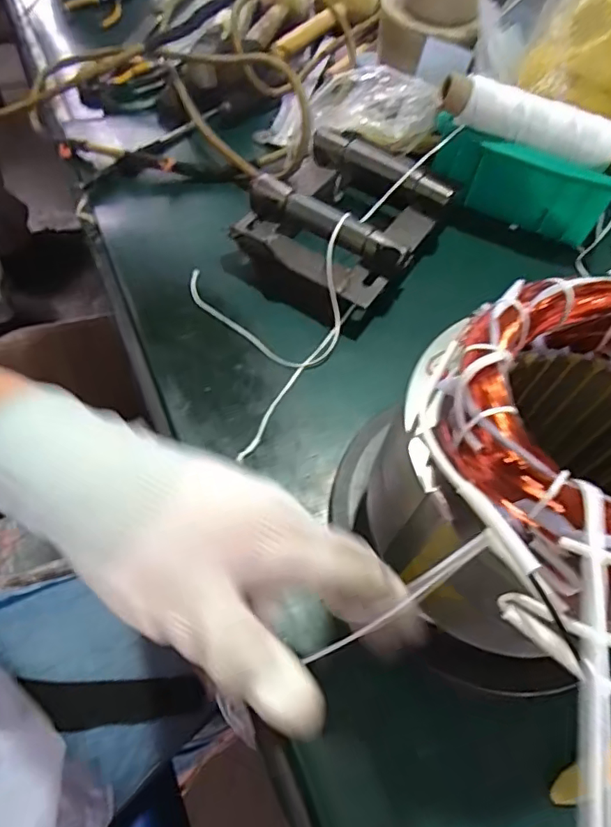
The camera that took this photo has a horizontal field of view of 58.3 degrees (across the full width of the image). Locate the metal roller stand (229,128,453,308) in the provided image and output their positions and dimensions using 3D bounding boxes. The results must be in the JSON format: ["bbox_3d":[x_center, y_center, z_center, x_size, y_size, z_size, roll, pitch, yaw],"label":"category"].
[{"bbox_3d":[0.036,-0.171,0.479,0.143,0.052,0.174,30,60,14],"label":"metal roller stand"}]

